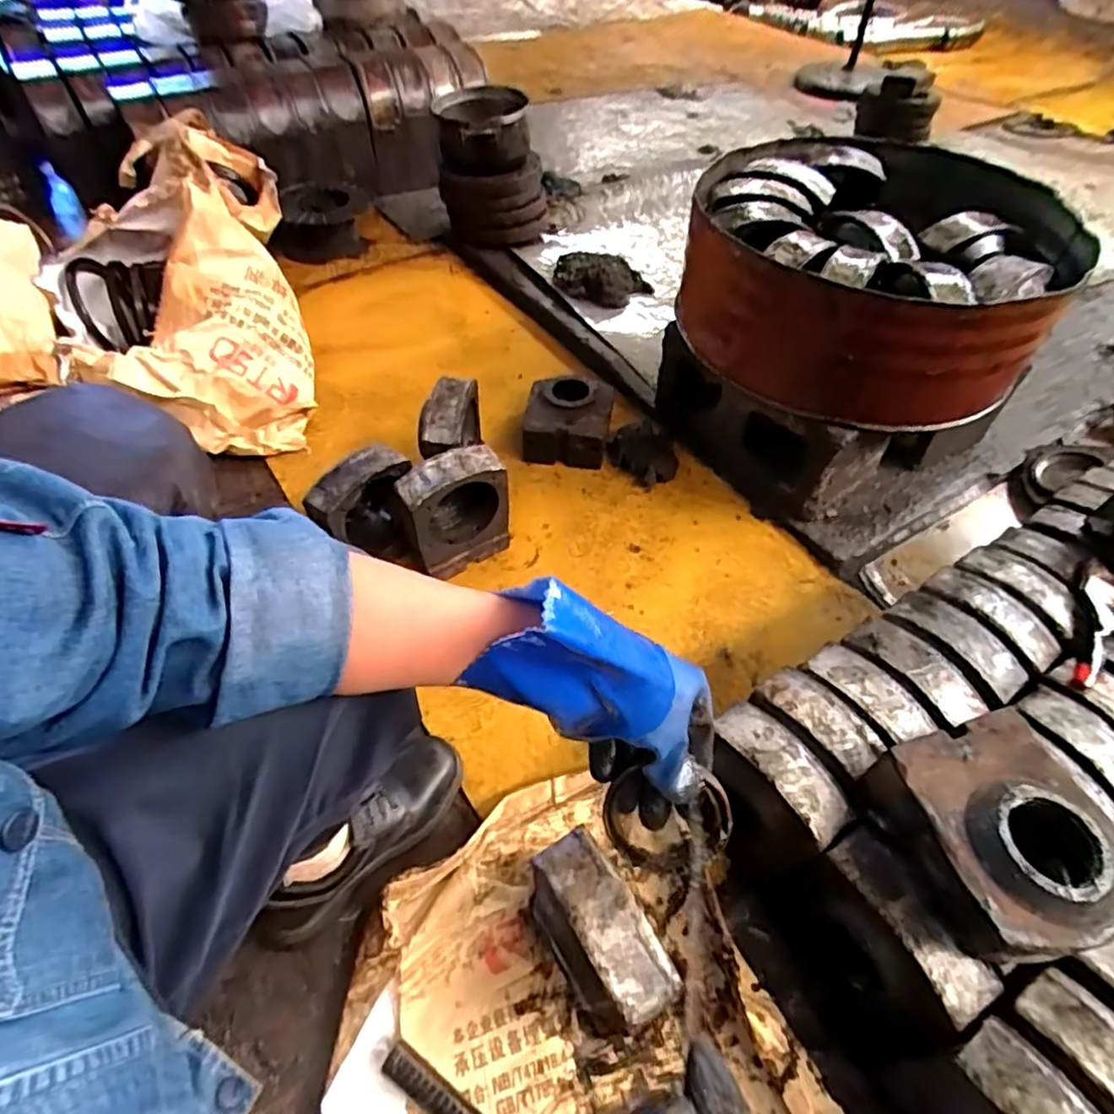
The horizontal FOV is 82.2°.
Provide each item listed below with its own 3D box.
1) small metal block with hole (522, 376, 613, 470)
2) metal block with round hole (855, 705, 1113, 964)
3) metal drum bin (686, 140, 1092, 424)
[{"bbox_3d":[0.020,-0.268,1.229,0.162,0.080,0.179,8,51,4],"label":"small metal block with hole"},{"bbox_3d":[0.407,0.250,0.585,0.165,0.085,0.188,-13,53,-12],"label":"metal block with round hole"},{"bbox_3d":[0.481,-0.462,1.038,0.479,0.210,0.572,-33,59,-25],"label":"metal drum bin"}]

